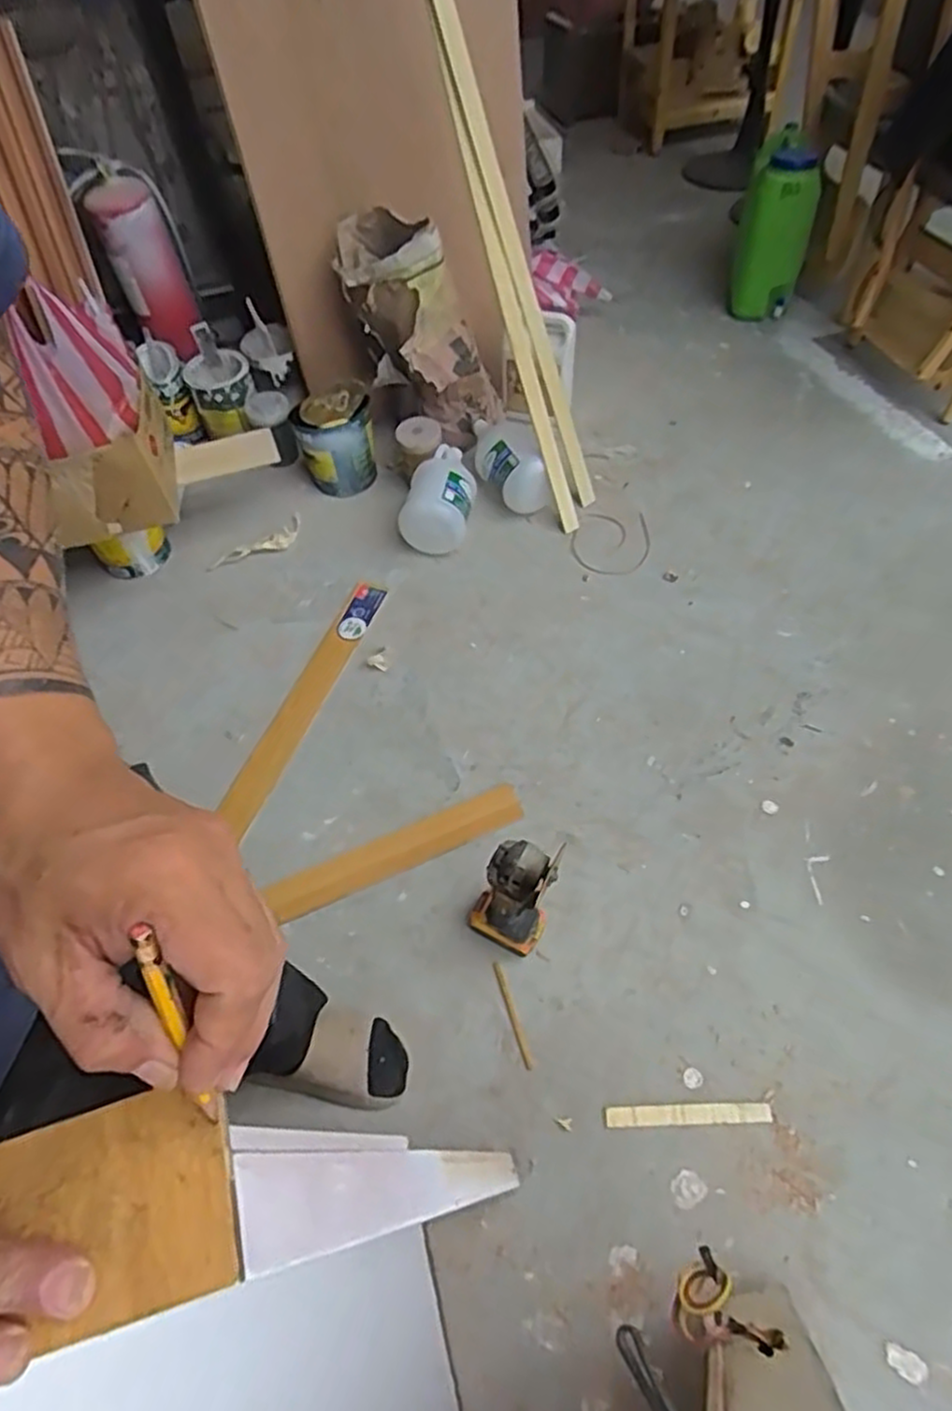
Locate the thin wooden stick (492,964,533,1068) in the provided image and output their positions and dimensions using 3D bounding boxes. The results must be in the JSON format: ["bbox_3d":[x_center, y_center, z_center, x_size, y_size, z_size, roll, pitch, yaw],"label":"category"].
[{"bbox_3d":[0.058,0.488,1.152,0.013,0.008,0.164,-17,57,-6],"label":"thin wooden stick"}]

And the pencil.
[{"bbox_3d":[-0.107,0.119,0.261,0.008,0.092,0.005,-7,26,1],"label":"pencil"}]

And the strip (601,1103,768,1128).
[{"bbox_3d":[0.305,0.592,1.053,0.236,0.008,0.026,-4,57,3],"label":"strip"}]

